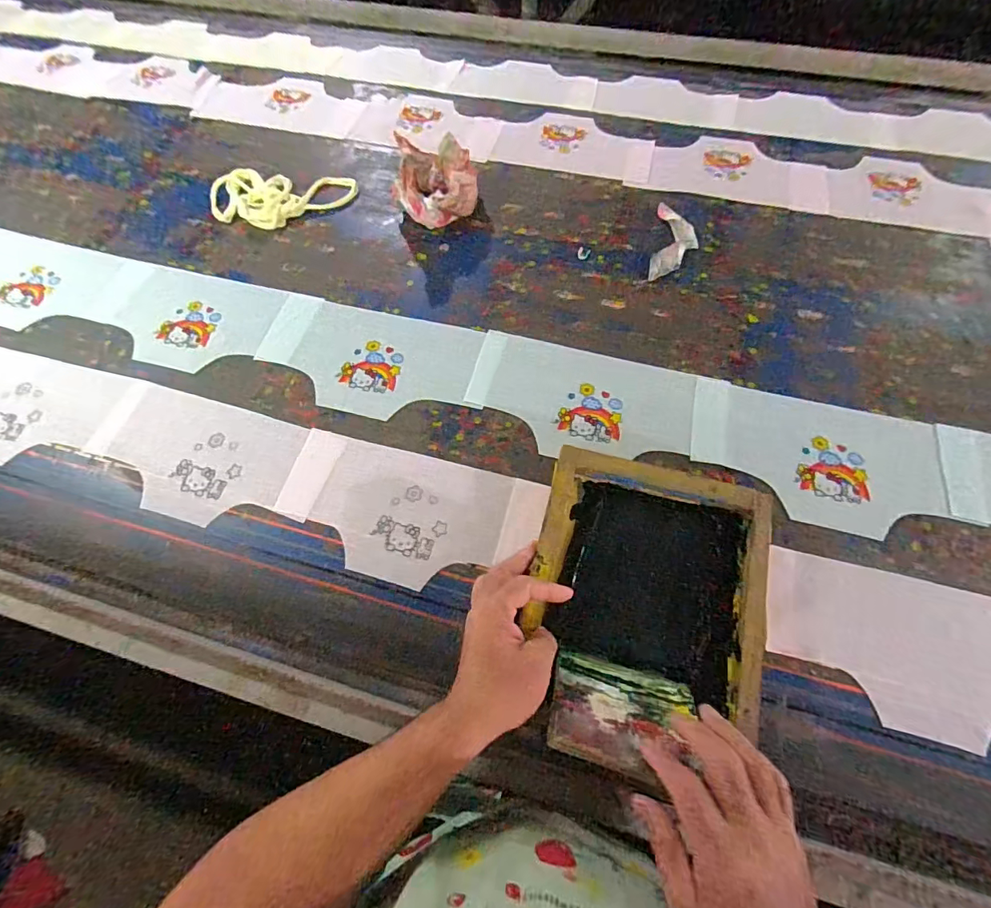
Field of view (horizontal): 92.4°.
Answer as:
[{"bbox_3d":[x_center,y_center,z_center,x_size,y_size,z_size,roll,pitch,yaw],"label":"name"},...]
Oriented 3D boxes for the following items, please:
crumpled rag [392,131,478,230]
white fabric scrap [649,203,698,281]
[{"bbox_3d":[-0.096,-0.423,0.740,0.137,0.080,0.146,-7,67,-1],"label":"crumpled rag"},{"bbox_3d":[0.273,-0.322,0.723,0.063,0.004,0.153,12,67,7],"label":"white fabric scrap"}]

